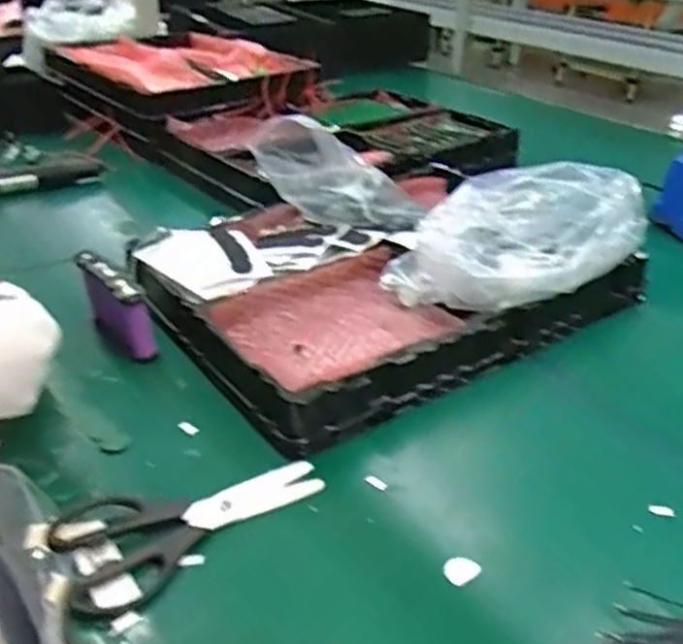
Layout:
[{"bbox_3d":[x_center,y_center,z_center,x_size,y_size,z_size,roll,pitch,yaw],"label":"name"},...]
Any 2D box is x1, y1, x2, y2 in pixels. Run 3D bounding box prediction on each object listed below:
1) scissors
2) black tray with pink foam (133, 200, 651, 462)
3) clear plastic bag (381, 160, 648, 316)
[{"bbox_3d":[-0.111,0.135,0.514,0.190,0.015,0.089,-26,41,-37],"label":"scissors"},{"bbox_3d":[0.047,-0.056,0.792,0.477,0.058,0.359,-19,37,-30],"label":"black tray with pink foam"},{"bbox_3d":[0.177,-0.076,0.708,0.243,0.123,0.109,-7,33,-15],"label":"clear plastic bag"}]

